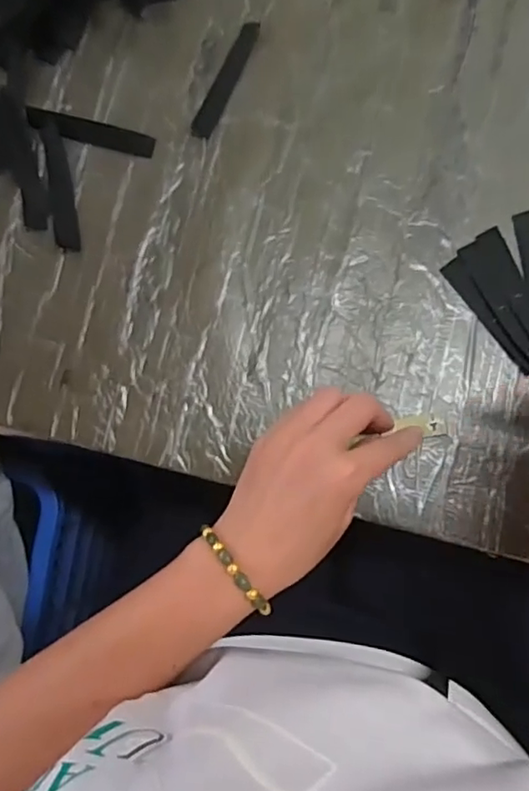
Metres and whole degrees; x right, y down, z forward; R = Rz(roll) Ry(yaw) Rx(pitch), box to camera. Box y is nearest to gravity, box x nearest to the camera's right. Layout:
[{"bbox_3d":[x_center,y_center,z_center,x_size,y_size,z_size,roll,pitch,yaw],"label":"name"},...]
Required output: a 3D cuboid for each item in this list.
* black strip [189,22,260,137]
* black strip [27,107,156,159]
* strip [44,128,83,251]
[{"bbox_3d":[-0.027,-0.224,0.411,0.015,0.004,0.092,24,85,5],"label":"black strip"},{"bbox_3d":[-0.122,-0.186,0.407,0.091,0.006,0.018,16,85,4],"label":"black strip"},{"bbox_3d":[-0.141,-0.143,0.403,0.016,0.004,0.091,-10,83,1],"label":"strip"}]

